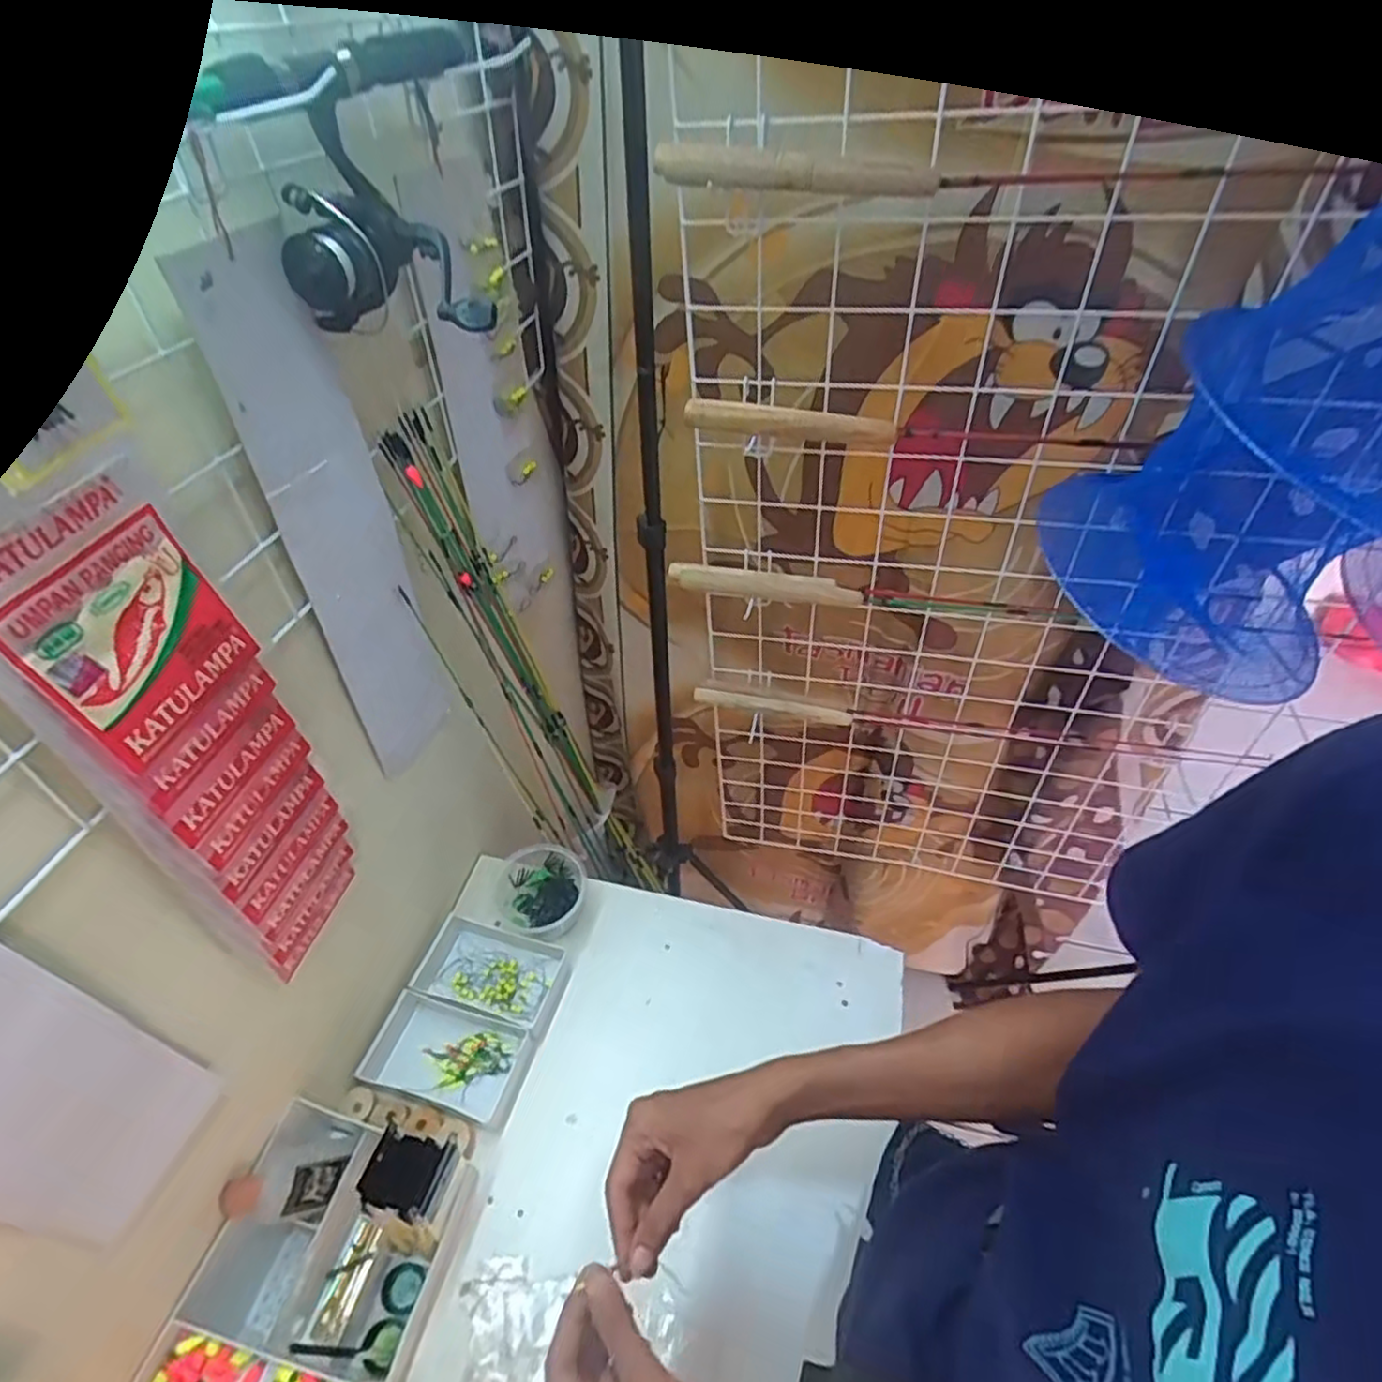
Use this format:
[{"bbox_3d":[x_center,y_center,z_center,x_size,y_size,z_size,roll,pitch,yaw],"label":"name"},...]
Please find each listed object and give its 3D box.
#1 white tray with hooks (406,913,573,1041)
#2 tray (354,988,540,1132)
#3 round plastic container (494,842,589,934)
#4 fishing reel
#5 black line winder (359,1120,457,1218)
[{"bbox_3d":[-0.209,0.291,0.738,0.153,0.034,0.086,12,47,13],"label":"white tray with hooks"},{"bbox_3d":[-0.235,0.349,0.681,0.156,0.029,0.083,12,47,13],"label":"tray"},{"bbox_3d":[-0.172,0.216,0.790,0.100,0.056,0.100,-1,45,1],"label":"round plastic container"},{"bbox_3d":[-0.194,-0.282,0.427,0.105,0.107,0.090,-19,48,-17],"label":"fishing reel"},{"bbox_3d":[-0.221,0.370,0.547,0.057,0.010,0.055,19,29,2],"label":"black line winder"}]

